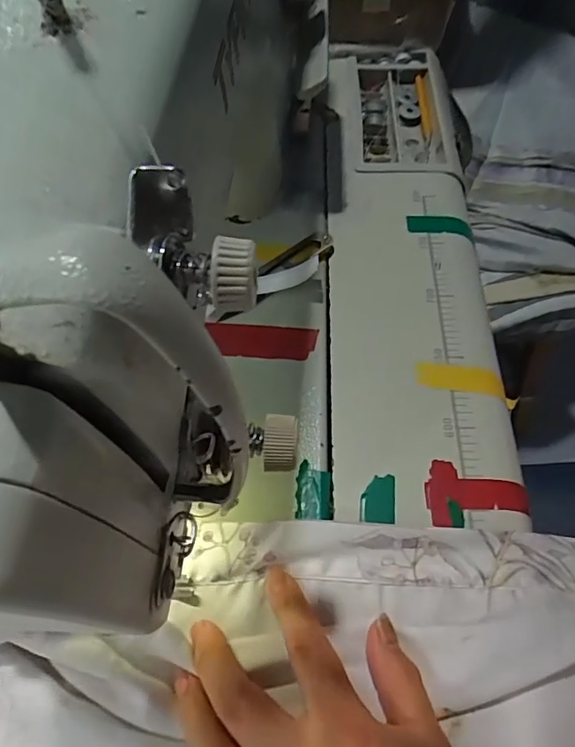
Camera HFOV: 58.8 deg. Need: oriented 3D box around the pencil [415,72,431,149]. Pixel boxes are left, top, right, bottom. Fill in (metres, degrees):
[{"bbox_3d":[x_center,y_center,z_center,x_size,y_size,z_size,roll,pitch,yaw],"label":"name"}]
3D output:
[{"bbox_3d":[0.127,-0.246,0.474,0.008,0.004,0.106,2,60,4],"label":"pencil"}]

